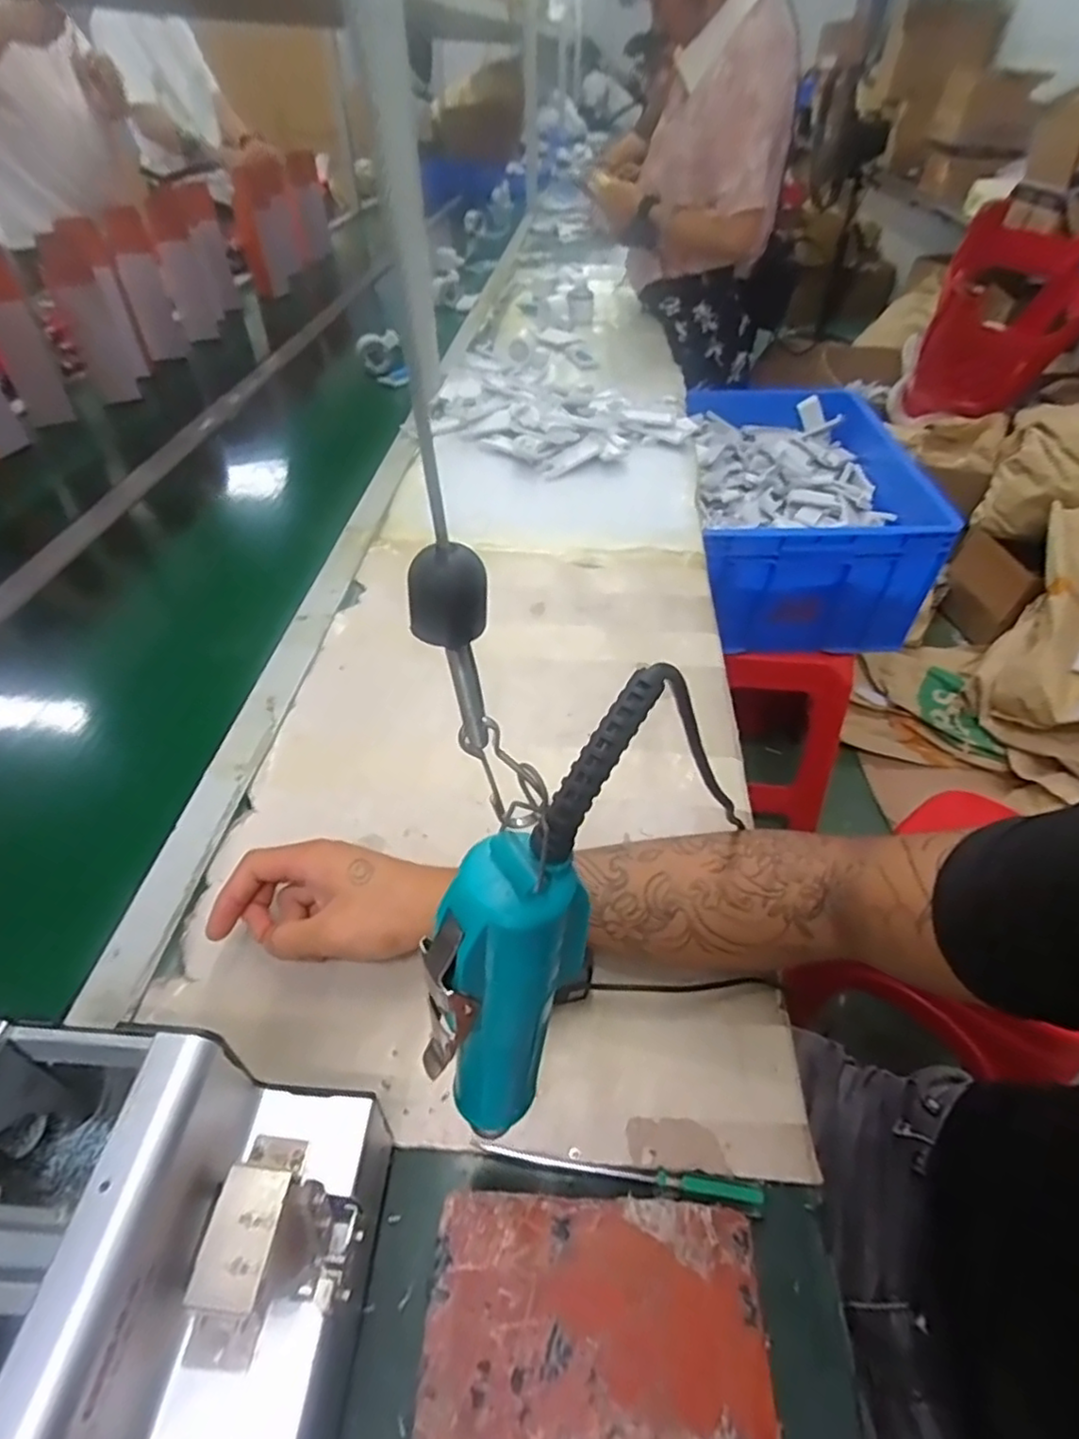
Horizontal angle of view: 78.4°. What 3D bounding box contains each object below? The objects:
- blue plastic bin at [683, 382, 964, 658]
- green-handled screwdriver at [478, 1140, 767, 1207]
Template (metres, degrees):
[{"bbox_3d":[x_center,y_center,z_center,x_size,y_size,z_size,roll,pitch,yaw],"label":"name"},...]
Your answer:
[{"bbox_3d":[0.444,-0.361,1.155,0.350,0.205,0.515,4,46,5],"label":"blue plastic bin"},{"bbox_3d":[0.042,0.238,0.349,0.148,0.010,0.011,7,46,5],"label":"green-handled screwdriver"}]

